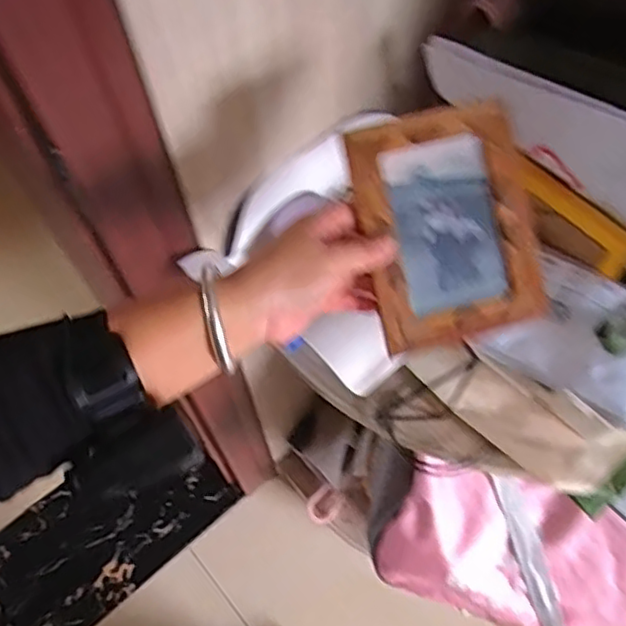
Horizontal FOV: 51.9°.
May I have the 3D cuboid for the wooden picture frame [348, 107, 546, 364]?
[{"bbox_3d":[0.091,-0.057,0.442,0.113,0.019,0.152,-15,95,-5],"label":"wooden picture frame"}]

